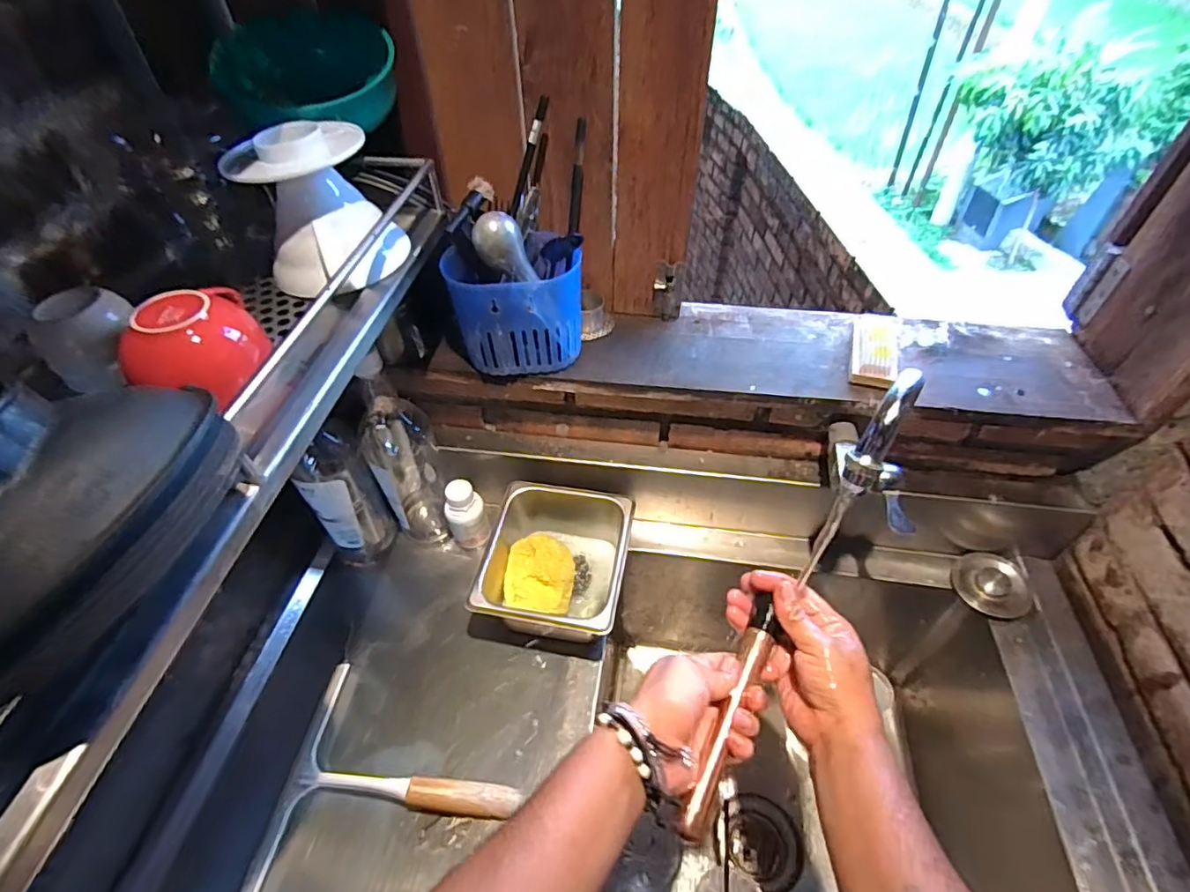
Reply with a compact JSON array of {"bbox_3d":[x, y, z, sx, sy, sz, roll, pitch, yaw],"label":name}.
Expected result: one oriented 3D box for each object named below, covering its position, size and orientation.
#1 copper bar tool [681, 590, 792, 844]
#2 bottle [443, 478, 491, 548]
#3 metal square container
[{"bbox_3d":[0.113,0.215,0.459,0.024,0.018,0.189,22,61,19],"label":"copper bar tool"},{"bbox_3d":[-0.166,0.089,0.732,0.046,0.102,0.039,-4,48,-3],"label":"bottle"},{"bbox_3d":[-0.044,0.145,0.688,0.158,0.109,0.175,7,49,7],"label":"metal square container"}]

